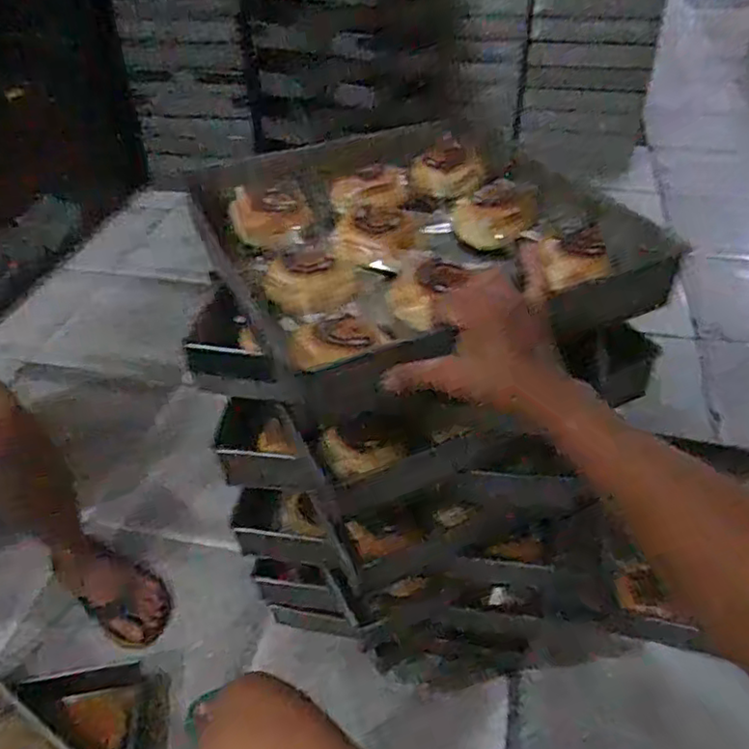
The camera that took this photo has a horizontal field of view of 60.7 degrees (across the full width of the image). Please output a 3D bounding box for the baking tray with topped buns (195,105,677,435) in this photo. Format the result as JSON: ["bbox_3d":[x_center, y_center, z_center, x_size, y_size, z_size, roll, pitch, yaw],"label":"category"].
[{"bbox_3d":[0.056,-0.150,0.723,0.392,0.073,0.362,-22,46,-15],"label":"baking tray with topped buns"}]

